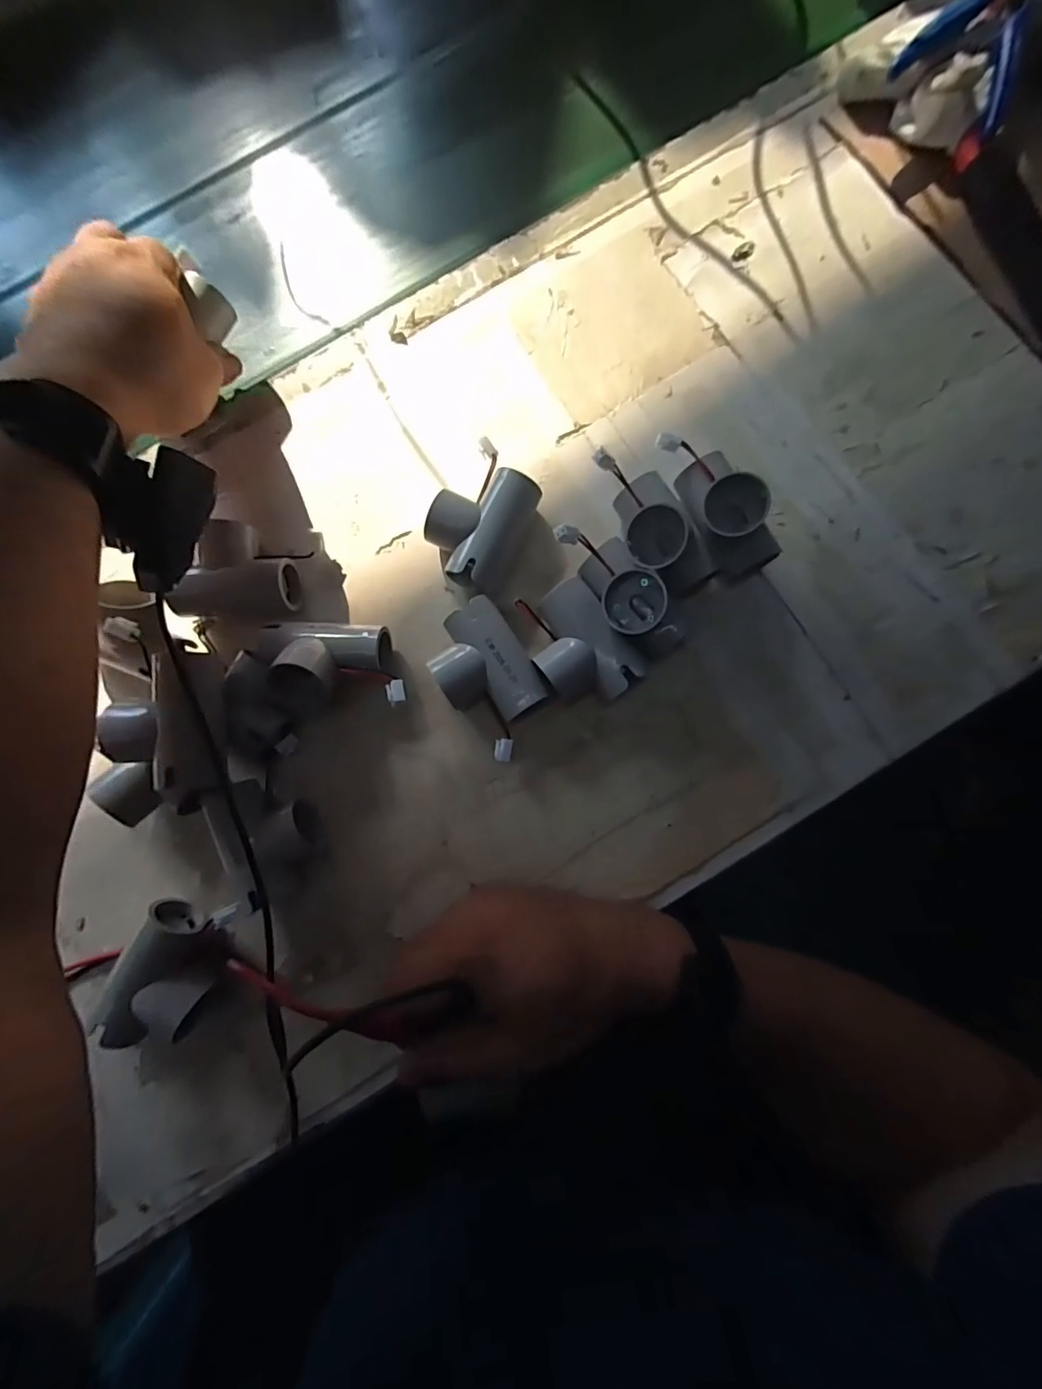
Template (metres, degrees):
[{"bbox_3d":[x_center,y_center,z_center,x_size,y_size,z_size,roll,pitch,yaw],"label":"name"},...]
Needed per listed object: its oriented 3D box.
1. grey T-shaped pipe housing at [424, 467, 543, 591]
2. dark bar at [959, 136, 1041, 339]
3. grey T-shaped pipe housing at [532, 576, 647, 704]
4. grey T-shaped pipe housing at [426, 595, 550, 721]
[{"bbox_3d":[-0.027,-0.105,0.324,0.053,0.033,0.076,26,85,5],"label":"grey T-shaped pipe housing"},{"bbox_3d":[0.337,-0.303,0.341,0.015,0.025,0.138,-20,83,0],"label":"dark bar"},{"bbox_3d":[0.034,-0.027,0.312,0.050,0.034,0.071,-35,83,-2],"label":"grey T-shaped pipe housing"},{"bbox_3d":[-0.023,-0.016,0.314,0.054,0.034,0.071,-30,83,-1],"label":"grey T-shaped pipe housing"}]

